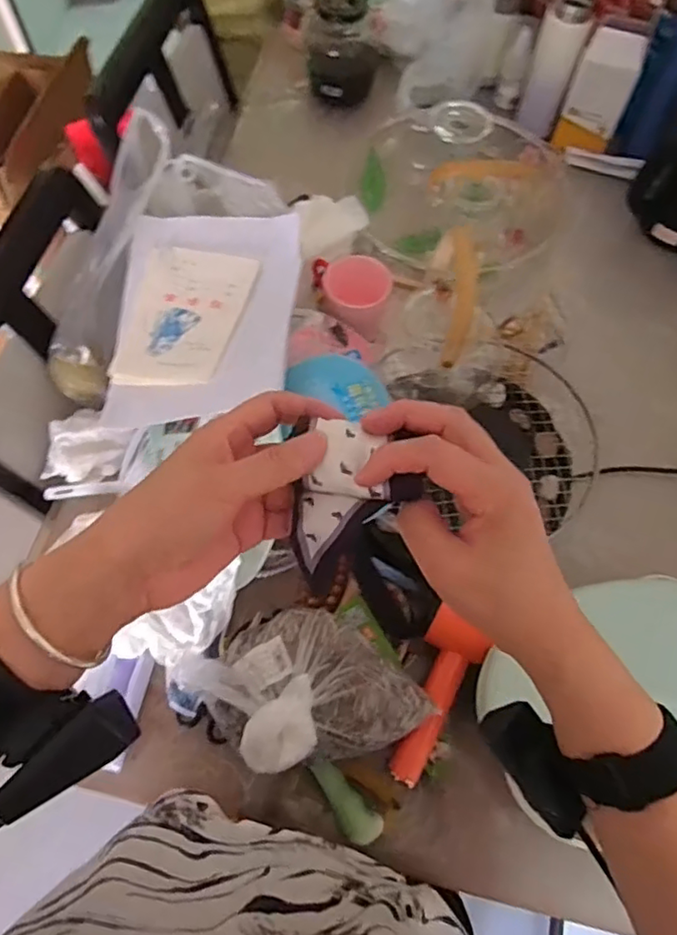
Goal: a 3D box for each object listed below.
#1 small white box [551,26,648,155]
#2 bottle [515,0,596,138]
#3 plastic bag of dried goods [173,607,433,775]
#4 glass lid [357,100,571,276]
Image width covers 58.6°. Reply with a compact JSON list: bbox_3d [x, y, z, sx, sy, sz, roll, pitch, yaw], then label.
[{"bbox_3d":[0.390,-0.559,0.903,0.083,0.153,0.055,22,67,10],"label":"small white box"},{"bbox_3d":[0.329,-0.612,0.926,0.070,0.182,0.056,16,66,8],"label":"bottle"},{"bbox_3d":[-0.029,0.208,0.559,0.187,0.073,0.147,42,72,17],"label":"plastic bag of dried goods"},{"bbox_3d":[0.176,-0.438,0.876,0.274,0.111,0.257,0,65,1],"label":"glass lid"}]

